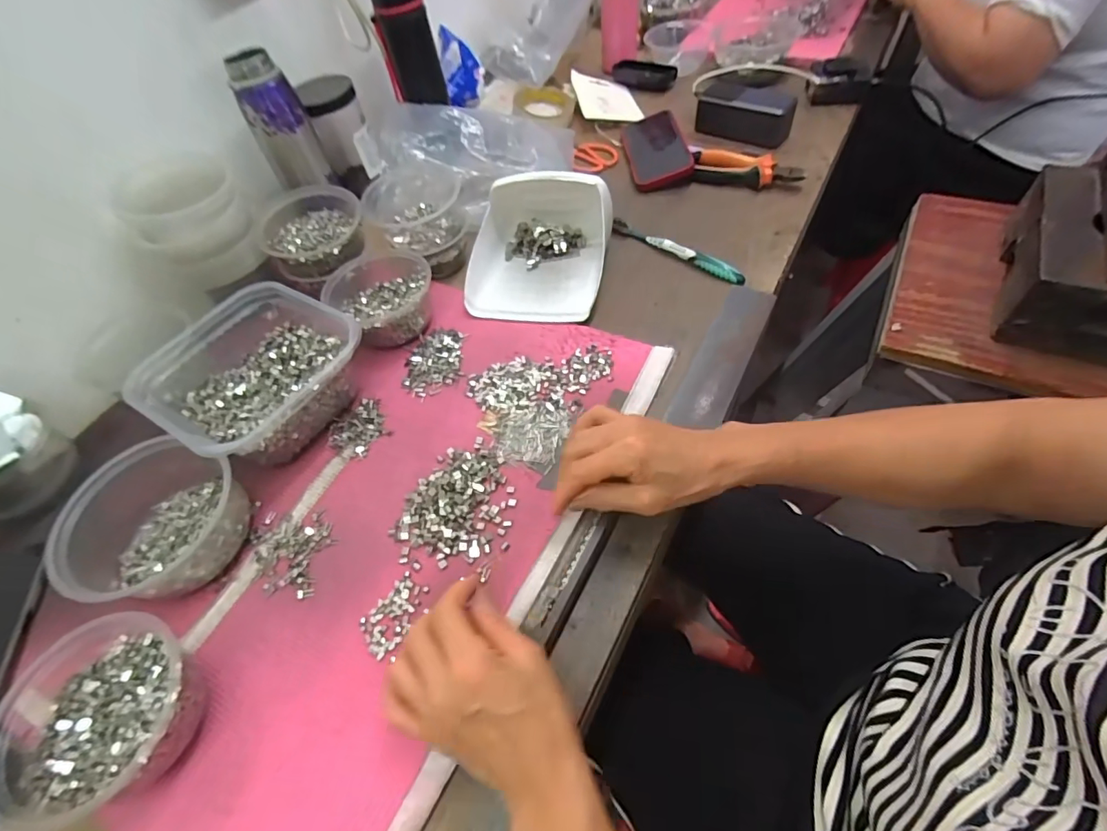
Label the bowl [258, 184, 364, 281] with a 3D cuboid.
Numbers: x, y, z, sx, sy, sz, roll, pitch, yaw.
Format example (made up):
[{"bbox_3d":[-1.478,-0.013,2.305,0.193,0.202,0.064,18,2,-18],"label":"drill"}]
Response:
[{"bbox_3d":[-0.276,-0.216,0.573,0.109,0.041,0.123,-30,56,-13],"label":"bowl"}]

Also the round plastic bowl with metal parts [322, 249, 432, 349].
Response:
[{"bbox_3d":[-0.190,-0.132,0.559,0.113,0.046,0.127,-40,61,-20],"label":"round plastic bowl with metal parts"}]

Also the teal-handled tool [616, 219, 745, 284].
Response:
[{"bbox_3d":[0.145,-0.198,0.594,0.179,0.014,0.018,36,65,26],"label":"teal-handled tool"}]

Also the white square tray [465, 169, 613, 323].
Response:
[{"bbox_3d":[-0.019,-0.203,0.570,0.157,0.080,0.184,7,56,10],"label":"white square tray"}]

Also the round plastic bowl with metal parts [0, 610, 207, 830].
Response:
[{"bbox_3d":[-0.301,0.203,0.333,0.123,0.057,0.116,-27,55,-11],"label":"round plastic bowl with metal parts"}]

